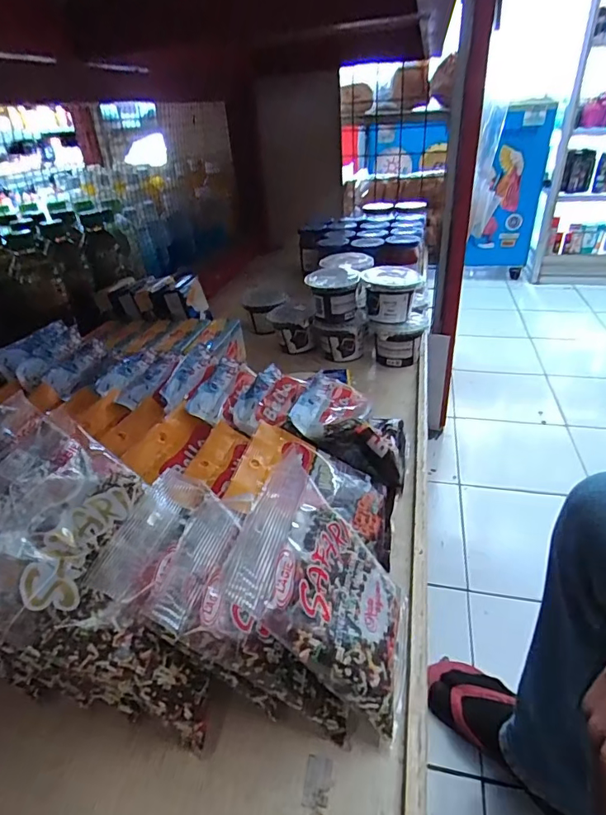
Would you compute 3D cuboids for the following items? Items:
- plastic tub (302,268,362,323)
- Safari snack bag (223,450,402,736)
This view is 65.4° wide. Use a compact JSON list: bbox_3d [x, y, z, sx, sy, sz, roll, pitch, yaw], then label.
[{"bbox_3d":[0.037,-0.137,0.591,0.060,0.063,0.061,-2,32,2],"label":"plastic tub"},{"bbox_3d":[0.016,0.098,0.253,0.128,0.024,0.106,48,33,-4],"label":"Safari snack bag"}]

